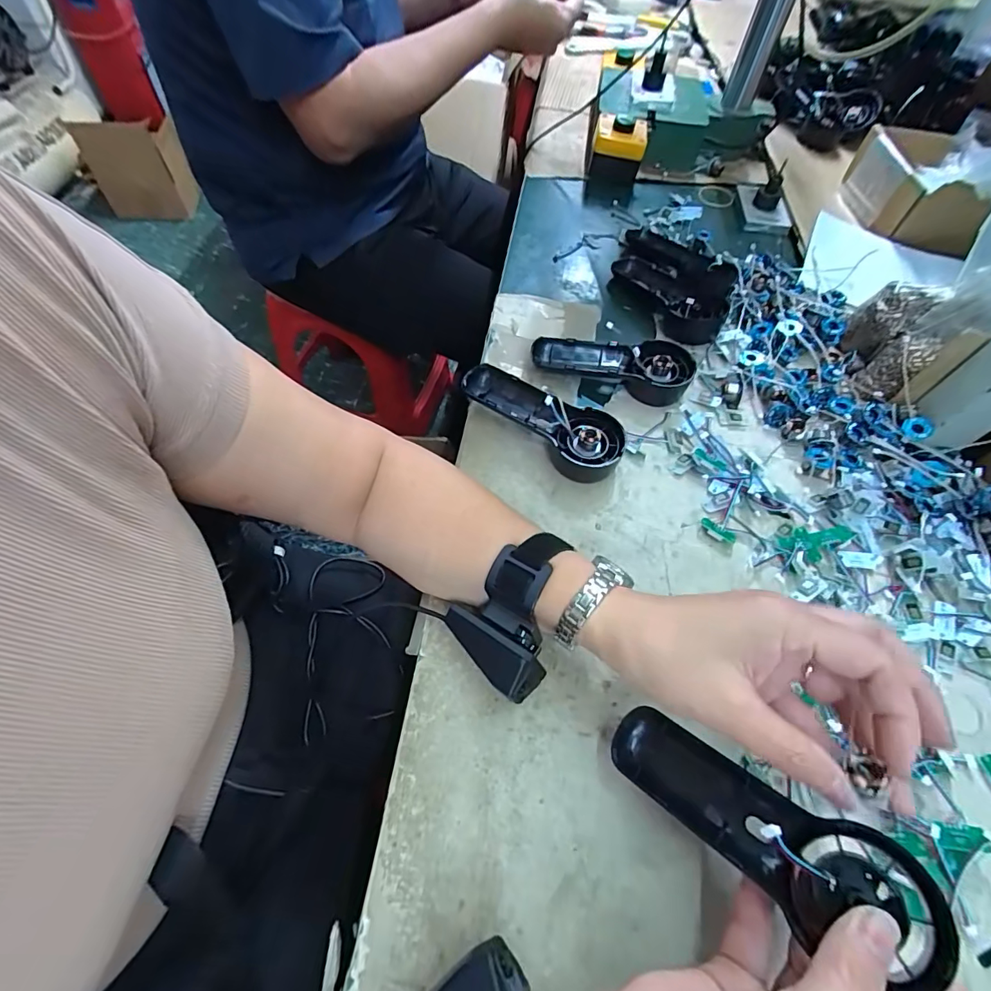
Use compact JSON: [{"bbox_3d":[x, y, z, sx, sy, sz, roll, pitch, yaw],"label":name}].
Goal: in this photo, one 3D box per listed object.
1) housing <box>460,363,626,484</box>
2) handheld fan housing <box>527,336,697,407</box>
[{"bbox_3d":[0.042,-0.068,0.426,0.152,0.032,0.058,34,62,14],"label":"housing"},{"bbox_3d":[0.110,-0.127,0.461,0.149,0.034,0.052,13,59,2],"label":"handheld fan housing"}]

